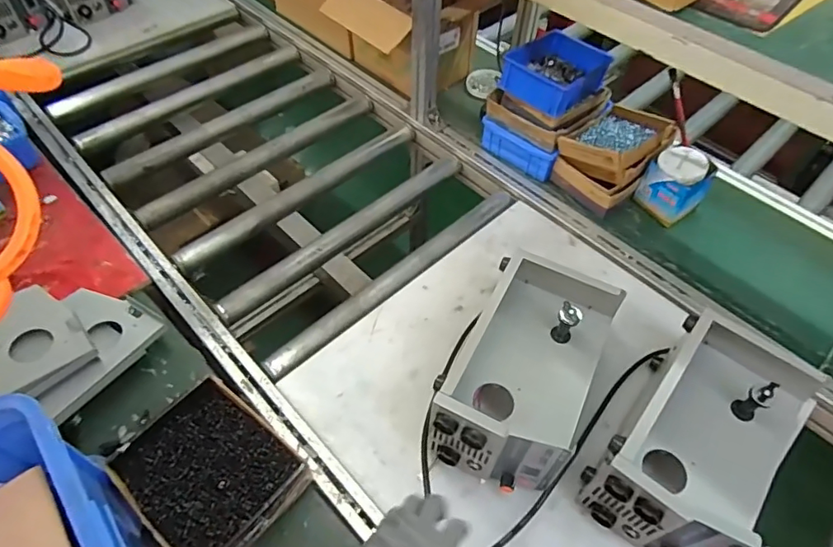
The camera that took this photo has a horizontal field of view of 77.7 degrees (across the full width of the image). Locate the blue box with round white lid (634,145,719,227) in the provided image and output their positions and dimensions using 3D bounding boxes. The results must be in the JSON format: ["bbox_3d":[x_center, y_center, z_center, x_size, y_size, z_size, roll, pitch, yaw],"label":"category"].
[{"bbox_3d":[0.493,-0.168,0.989,0.099,0.119,0.095,-30,60,-22],"label":"blue box with round white lid"}]

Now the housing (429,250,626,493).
[{"bbox_3d":[0.158,0.126,0.718,0.166,0.123,0.303,21,56,14],"label":"housing"}]

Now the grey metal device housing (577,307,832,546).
[{"bbox_3d":[0.368,0.216,0.662,0.179,0.128,0.292,35,60,22],"label":"grey metal device housing"}]

